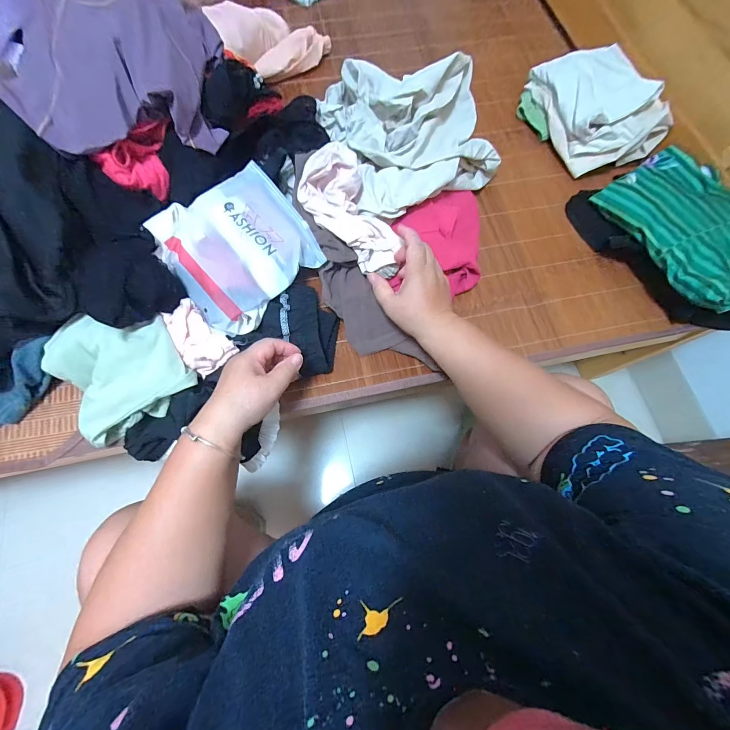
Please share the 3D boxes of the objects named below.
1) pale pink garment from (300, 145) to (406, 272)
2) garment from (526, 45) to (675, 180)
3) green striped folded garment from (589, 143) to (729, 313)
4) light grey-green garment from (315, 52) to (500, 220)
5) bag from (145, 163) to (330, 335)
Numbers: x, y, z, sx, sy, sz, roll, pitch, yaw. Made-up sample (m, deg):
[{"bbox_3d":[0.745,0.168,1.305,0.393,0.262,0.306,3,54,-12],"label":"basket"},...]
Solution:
[{"bbox_3d":[-0.020,-0.211,0.445,0.091,0.050,0.175,-32,87,-12],"label":"pale pink garment"},{"bbox_3d":[0.417,-0.472,0.595,0.169,0.095,0.244,-11,71,-5],"label":"garment"},{"bbox_3d":[0.475,-0.205,0.465,0.161,0.064,0.261,-15,71,-7],"label":"green striped folded garment"},{"bbox_3d":[0.067,-0.383,0.528,0.247,0.143,0.310,-21,72,-9],"label":"light grey-green garment"},{"bbox_3d":[-0.177,-0.174,0.449,0.187,0.040,0.203,-36,75,-13],"label":"bag"}]

